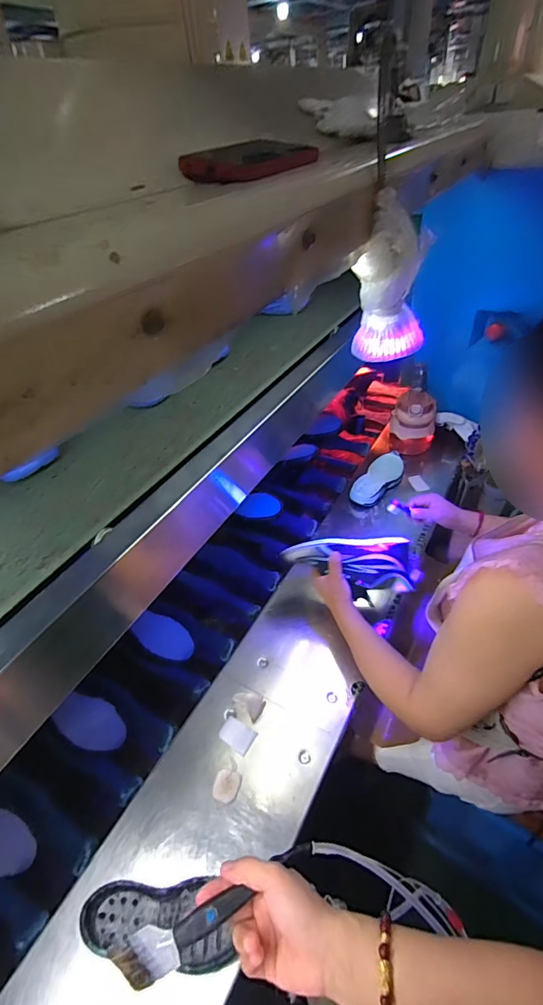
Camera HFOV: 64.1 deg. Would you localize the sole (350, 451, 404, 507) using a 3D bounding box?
[{"bbox_3d":[0.280,-0.063,1.144,0.081,0.034,0.210,32,53,27],"label":"sole"}]

